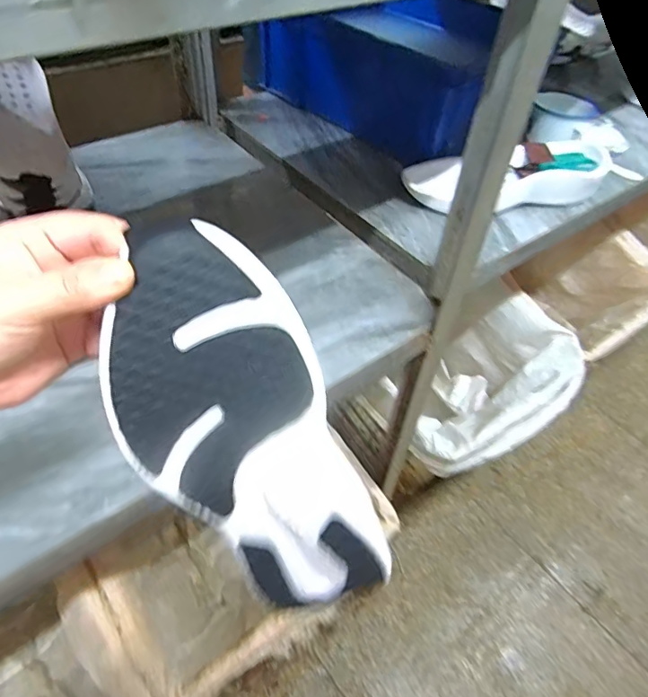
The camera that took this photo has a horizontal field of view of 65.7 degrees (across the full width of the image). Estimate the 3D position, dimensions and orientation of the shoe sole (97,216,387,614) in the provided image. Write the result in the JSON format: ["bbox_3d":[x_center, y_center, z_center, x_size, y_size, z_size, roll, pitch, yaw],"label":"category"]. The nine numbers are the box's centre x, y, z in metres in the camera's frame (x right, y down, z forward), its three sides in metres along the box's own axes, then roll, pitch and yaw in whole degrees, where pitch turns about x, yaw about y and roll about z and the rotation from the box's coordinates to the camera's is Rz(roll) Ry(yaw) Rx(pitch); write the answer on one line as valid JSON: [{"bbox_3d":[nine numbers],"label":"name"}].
[{"bbox_3d":[-0.041,0.059,0.282,0.103,0.252,0.023,-21,26,0],"label":"shoe sole"}]

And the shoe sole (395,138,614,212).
[{"bbox_3d":[0.295,-0.277,0.795,0.344,0.056,0.106,-9,49,-12],"label":"shoe sole"}]

